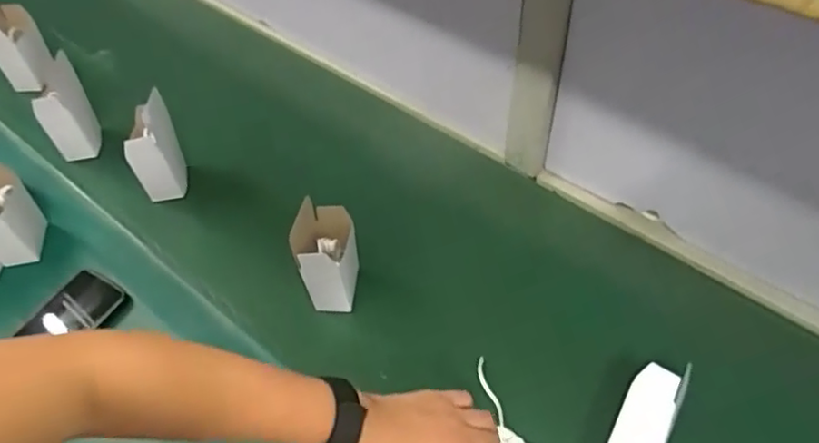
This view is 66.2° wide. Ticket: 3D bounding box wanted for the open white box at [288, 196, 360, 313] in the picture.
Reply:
[{"bbox_3d":[-0.092,0.043,0.710,0.070,0.123,0.073,-6,50,-4],"label":"open white box"}]

